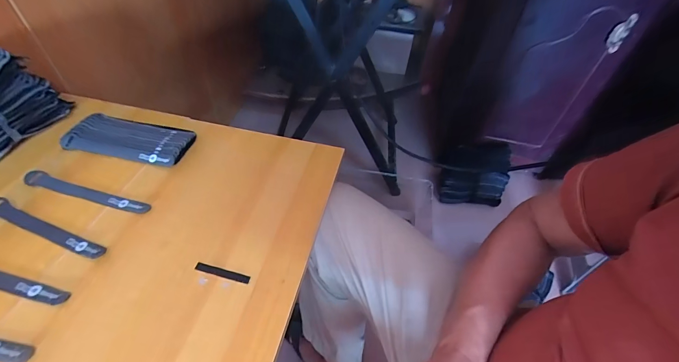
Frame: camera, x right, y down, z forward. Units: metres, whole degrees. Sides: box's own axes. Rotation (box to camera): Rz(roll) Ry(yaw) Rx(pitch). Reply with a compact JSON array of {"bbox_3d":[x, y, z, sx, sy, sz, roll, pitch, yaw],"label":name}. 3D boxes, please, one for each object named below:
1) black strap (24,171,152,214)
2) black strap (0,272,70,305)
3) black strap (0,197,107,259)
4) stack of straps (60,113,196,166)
[{"bbox_3d":[-0.361,0.016,0.460,0.189,0.011,0.023,14,49,8],"label":"black strap"},{"bbox_3d":[-0.405,0.113,0.374,0.197,0.006,0.021,13,49,7],"label":"black strap"},{"bbox_3d":[-0.380,0.060,0.414,0.187,0.016,0.023,17,50,11],"label":"black strap"},{"bbox_3d":[-0.342,-0.071,0.531,0.193,0.020,0.083,9,49,3],"label":"stack of straps"}]

